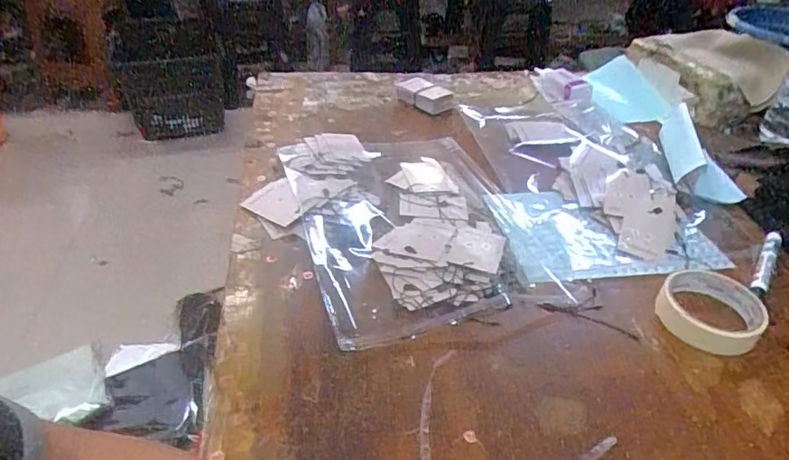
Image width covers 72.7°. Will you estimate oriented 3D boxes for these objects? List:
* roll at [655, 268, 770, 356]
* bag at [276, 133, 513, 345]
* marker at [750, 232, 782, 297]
[{"bbox_3d":[0.296,0.073,0.502,0.087,0.025,0.087,1,37,-1],"label":"roll"},{"bbox_3d":[0.011,-0.020,0.620,0.234,0.030,0.353,-11,39,-15],"label":"bag"},{"bbox_3d":[0.397,0.034,0.572,0.016,0.021,0.122,25,43,28],"label":"marker"}]

